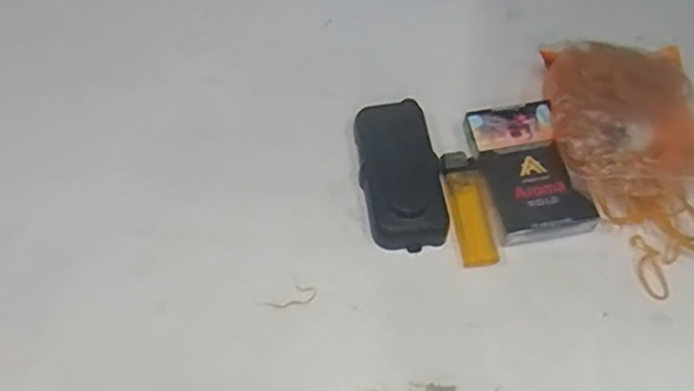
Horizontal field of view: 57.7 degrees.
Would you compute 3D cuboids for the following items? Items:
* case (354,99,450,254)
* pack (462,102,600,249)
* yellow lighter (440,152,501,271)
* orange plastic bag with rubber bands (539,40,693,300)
[{"bbox_3d":[0.036,-0.017,0.433,0.054,0.017,0.107,-6,61,0],"label":"case"},{"bbox_3d":[0.121,-0.016,0.426,0.058,0.020,0.098,-13,61,-4],"label":"pack"},{"bbox_3d":[0.081,0.008,0.417,0.028,0.013,0.079,-10,61,-3],"label":"yellow lighter"},{"bbox_3d":[0.191,-0.028,0.417,0.099,0.034,0.168,-5,61,0],"label":"orange plastic bag with rubber bands"}]

